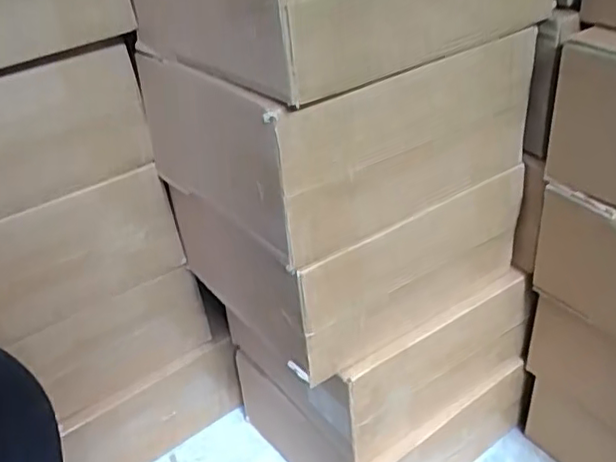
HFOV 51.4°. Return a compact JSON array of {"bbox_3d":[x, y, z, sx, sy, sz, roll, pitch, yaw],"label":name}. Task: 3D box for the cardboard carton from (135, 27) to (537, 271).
[{"bbox_3d":[0.015,-0.114,0.562,0.251,0.122,0.237,-27,41,-27],"label":"cardboard carton"}]

